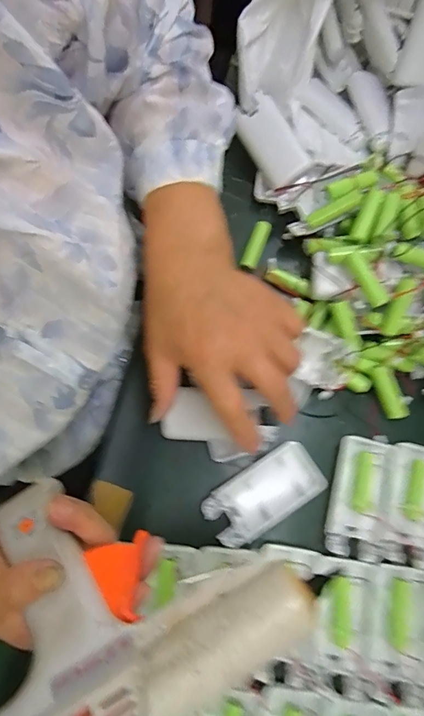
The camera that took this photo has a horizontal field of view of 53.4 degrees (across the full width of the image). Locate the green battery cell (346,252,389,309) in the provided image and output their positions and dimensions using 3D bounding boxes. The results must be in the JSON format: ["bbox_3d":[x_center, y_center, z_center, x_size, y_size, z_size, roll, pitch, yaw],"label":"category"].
[{"bbox_3d":[0.130,-0.066,0.355,0.014,0.012,0.049,-33,91,-10],"label":"green battery cell"}]

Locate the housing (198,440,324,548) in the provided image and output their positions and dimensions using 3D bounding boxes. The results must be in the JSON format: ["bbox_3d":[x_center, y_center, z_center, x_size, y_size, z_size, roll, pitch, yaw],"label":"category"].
[{"bbox_3d":[0.043,0.112,0.349,0.098,0.010,0.049,-31,78,-9],"label":"housing"}]

